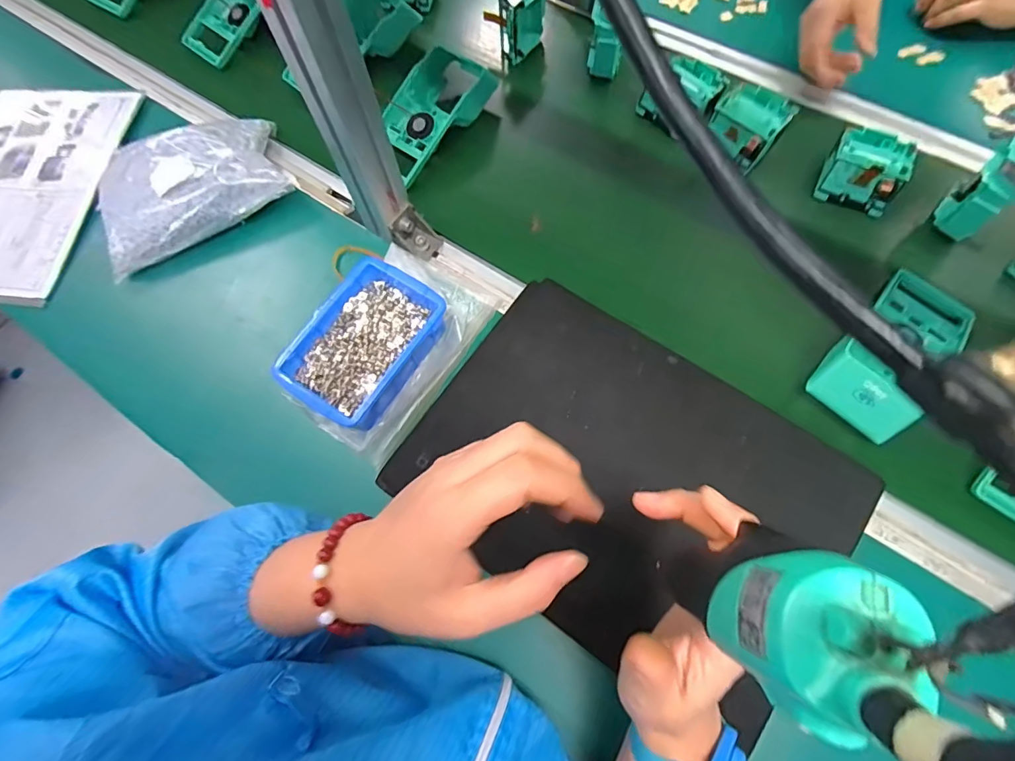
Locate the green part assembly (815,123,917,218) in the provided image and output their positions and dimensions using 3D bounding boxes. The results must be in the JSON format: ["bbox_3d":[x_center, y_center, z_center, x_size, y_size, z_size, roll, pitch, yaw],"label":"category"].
[{"bbox_3d":[0.395,-0.235,0.521,0.078,0.044,0.081,24,73,9],"label":"green part assembly"}]

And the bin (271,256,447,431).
[{"bbox_3d":[-0.135,-0.035,0.453,0.099,0.045,0.152,32,74,12],"label":"bin"}]

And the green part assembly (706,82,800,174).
[{"bbox_3d":[0.280,-0.296,0.553,0.074,0.047,0.074,40,76,14],"label":"green part assembly"}]

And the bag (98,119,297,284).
[{"bbox_3d":[-0.369,-0.237,0.531,0.212,0.039,0.169,-26,72,-8],"label":"bag"}]

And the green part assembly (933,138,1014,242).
[{"bbox_3d":[0.489,-0.192,0.479,0.078,0.071,0.046,-39,74,-12],"label":"green part assembly"}]

